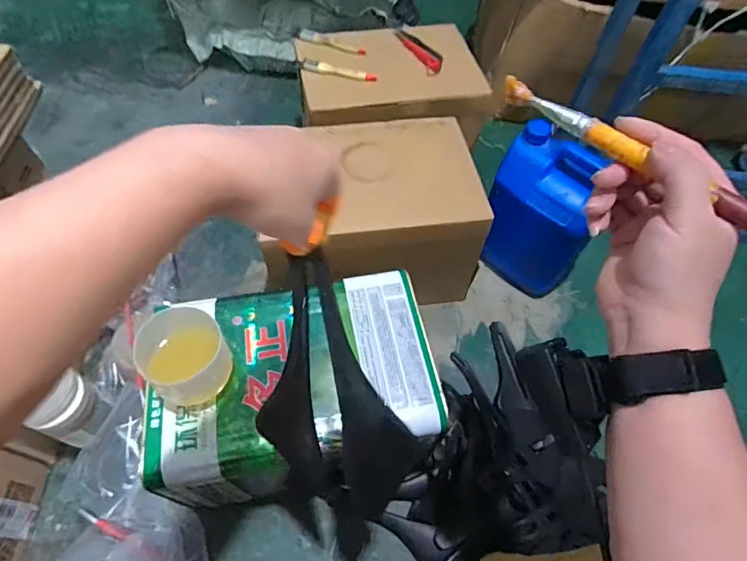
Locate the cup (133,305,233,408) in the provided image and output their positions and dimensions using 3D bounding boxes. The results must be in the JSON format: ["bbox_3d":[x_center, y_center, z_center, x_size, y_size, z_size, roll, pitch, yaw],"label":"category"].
[{"bbox_3d":[-0.218,0.085,0.516,0.094,0.069,0.088,1,58,-2],"label":"cup"}]

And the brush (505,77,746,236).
[{"bbox_3d":[0.176,-0.053,0.250,0.018,0.023,0.266,-32,58,-20],"label":"brush"}]

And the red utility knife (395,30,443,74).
[{"bbox_3d":[0.093,-0.465,0.901,0.038,0.017,0.153,-23,62,-16],"label":"red utility knife"}]

